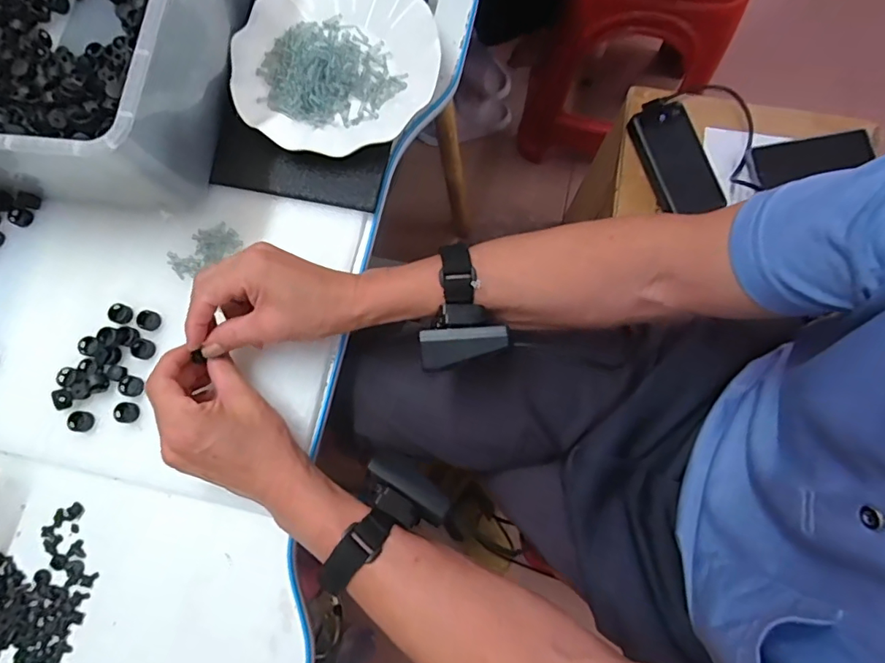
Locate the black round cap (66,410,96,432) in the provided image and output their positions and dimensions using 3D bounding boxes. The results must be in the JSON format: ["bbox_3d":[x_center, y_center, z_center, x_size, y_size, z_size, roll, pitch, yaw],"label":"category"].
[{"bbox_3d":[-0.297,0.074,0.423,0.018,0.011,0.016,8,78,2],"label":"black round cap"}]

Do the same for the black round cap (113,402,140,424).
[{"bbox_3d":[-0.259,0.066,0.423,0.017,0.009,0.016,0,78,1],"label":"black round cap"}]

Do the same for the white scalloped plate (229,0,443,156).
[{"bbox_3d":[-0.099,-0.242,0.466,0.175,0.022,0.178,0,78,1],"label":"white scalloped plate"}]

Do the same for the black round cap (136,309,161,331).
[{"bbox_3d":[-0.252,-0.010,0.442,0.019,0.008,0.016,20,79,5],"label":"black round cap"}]

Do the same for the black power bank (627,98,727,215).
[{"bbox_3d":[0.297,-0.227,0.660,0.076,0.017,0.163,-16,78,-3],"label":"black power bank"}]

